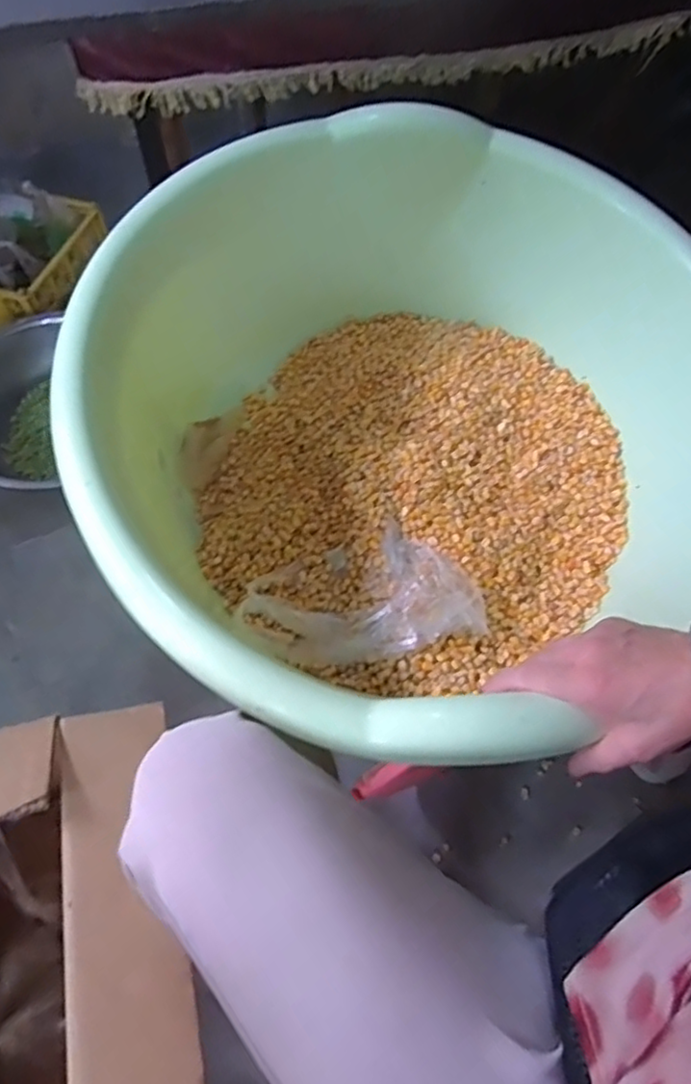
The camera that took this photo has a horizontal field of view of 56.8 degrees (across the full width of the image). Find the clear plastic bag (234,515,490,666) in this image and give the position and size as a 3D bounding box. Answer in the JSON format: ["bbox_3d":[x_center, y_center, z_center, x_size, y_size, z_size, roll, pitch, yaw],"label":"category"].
[{"bbox_3d":[0.016,0.041,0.573,0.213,0.044,0.128,-16,62,-9],"label":"clear plastic bag"}]

